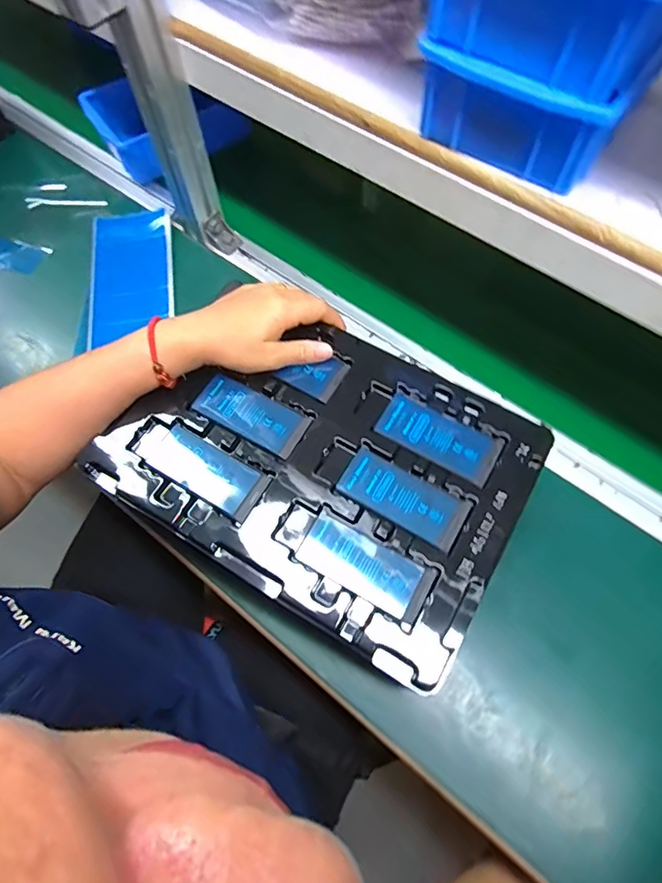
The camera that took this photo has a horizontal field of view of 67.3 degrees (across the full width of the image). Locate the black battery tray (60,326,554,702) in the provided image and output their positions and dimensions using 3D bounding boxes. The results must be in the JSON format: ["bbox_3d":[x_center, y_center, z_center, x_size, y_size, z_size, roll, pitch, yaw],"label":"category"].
[{"bbox_3d":[-0.010,0.013,0.415,0.319,0.020,0.228,28,68,14],"label":"black battery tray"}]

